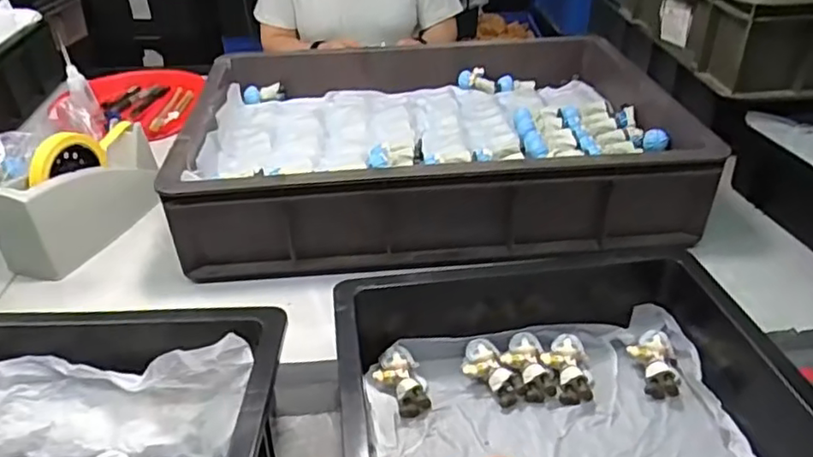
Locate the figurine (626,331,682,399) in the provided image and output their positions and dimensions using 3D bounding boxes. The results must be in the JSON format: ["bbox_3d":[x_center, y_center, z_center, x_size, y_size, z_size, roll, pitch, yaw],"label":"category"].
[{"bbox_3d":[0.220,0.119,0.531,0.039,0.022,0.062,-5,34,-4],"label":"figurine"}]

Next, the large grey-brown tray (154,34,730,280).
[{"bbox_3d":[0.028,-0.127,0.795,0.577,0.114,0.381,-3,34,-2],"label":"large grey-brown tray"}]

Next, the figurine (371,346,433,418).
[{"bbox_3d":[-0.005,0.131,0.520,0.039,0.019,0.062,-9,40,-13],"label":"figurine"}]

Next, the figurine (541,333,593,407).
[{"bbox_3d":[0.142,0.122,0.530,0.039,0.021,0.061,-7,34,-8],"label":"figurine"}]

